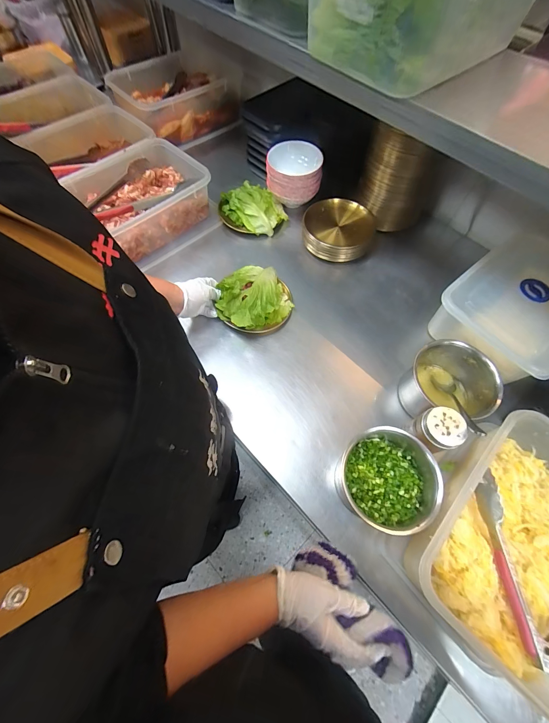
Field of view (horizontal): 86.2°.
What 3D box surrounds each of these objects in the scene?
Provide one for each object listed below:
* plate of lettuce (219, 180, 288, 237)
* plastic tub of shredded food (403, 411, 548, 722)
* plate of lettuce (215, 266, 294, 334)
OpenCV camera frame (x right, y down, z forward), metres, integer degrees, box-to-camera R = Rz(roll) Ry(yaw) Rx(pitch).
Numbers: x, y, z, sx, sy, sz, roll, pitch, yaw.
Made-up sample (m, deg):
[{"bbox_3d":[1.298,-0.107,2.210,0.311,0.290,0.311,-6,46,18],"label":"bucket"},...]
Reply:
[{"bbox_3d":[-0.054,-0.390,0.750,0.167,0.045,0.150,36,69,15],"label":"plate of lettuce"},{"bbox_3d":[0.337,0.243,0.398,0.206,0.102,0.296,42,70,17],"label":"plastic tub of shredded food"},{"bbox_3d":[-0.042,-0.138,0.614,0.153,0.049,0.161,1,64,-1],"label":"plate of lettuce"}]

